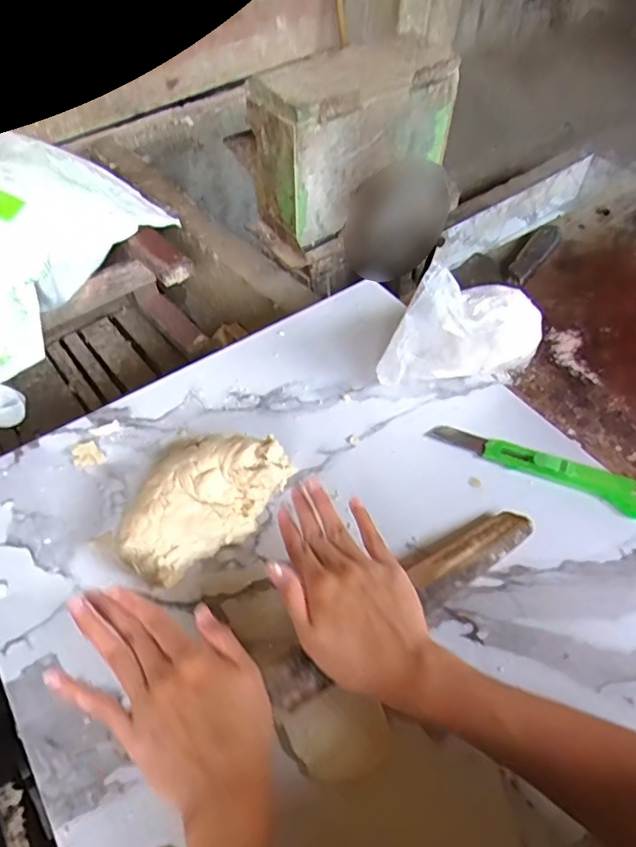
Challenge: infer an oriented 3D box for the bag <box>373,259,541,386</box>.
[{"bbox_3d":[0.141,-0.084,0.530,0.163,0.120,0.069,-25,56,-20],"label":"bag"}]

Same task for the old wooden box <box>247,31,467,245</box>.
[{"bbox_3d":[0.062,-0.501,0.981,0.356,0.218,0.148,-30,58,-23],"label":"old wooden box"}]

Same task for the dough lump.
[{"bbox_3d":[-0.093,0.062,0.458,0.147,0.068,0.084,-27,57,-21],"label":"dough lump"}]

